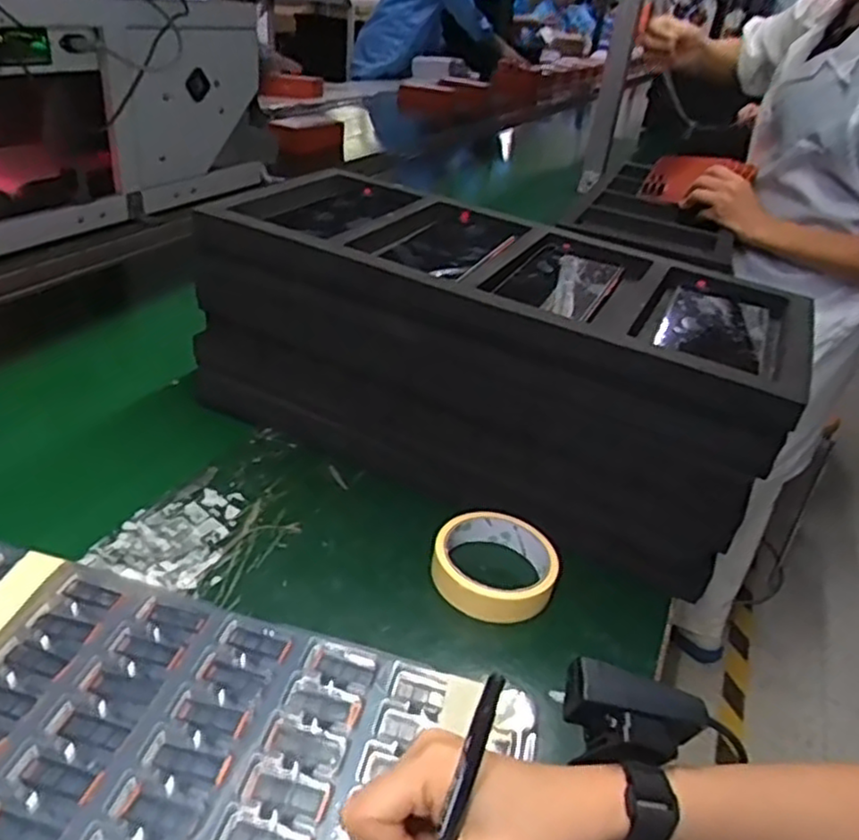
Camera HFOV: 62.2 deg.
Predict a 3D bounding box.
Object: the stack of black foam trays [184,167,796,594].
[{"bbox_3d":[0.052,-0.058,0.644,0.471,0.189,0.226,20,34,21],"label":"stack of black foam trays"}]

